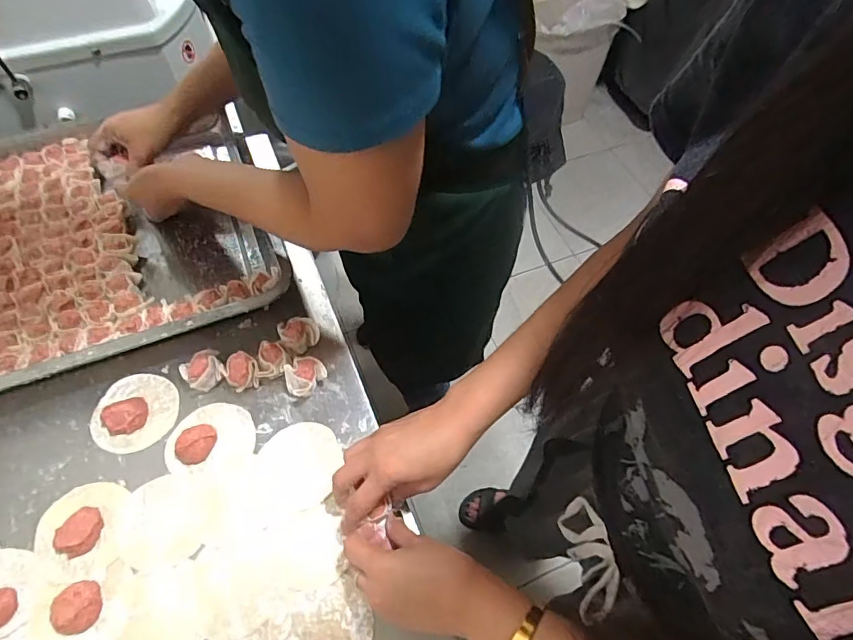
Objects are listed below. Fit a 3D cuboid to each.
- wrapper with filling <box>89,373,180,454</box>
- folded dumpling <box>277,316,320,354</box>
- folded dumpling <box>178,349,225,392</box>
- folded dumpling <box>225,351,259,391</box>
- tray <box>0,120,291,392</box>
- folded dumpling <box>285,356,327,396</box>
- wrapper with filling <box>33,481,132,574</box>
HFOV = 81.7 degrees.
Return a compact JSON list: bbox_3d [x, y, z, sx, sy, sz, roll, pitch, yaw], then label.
[{"bbox_3d":[-0.303,0.091,0.504,0.082,0.020,0.083,0,58,-1],"label":"wrapper with filling"},{"bbox_3d":[-0.139,0.016,0.543,0.041,0.032,0.034,-20,61,-13],"label":"folded dumpling"},{"bbox_3d":[-0.234,0.054,0.520,0.039,0.028,0.033,-30,63,-18],"label":"folded dumpling"},{"bbox_3d":[-0.193,0.055,0.518,0.033,0.035,0.031,-28,63,-17],"label":"folded dumpling"},{"bbox_3d":[-0.506,-0.068,0.580,0.599,0.055,0.390,-20,61,-13],"label":"tray"},{"bbox_3d":[-0.126,0.061,0.519,0.041,0.030,0.036,-31,64,-19],"label":"folded dumpling"},{"bbox_3d":[-0.318,0.185,0.447,0.075,0.016,0.072,-5,58,-4],"label":"wrapper with filling"}]

